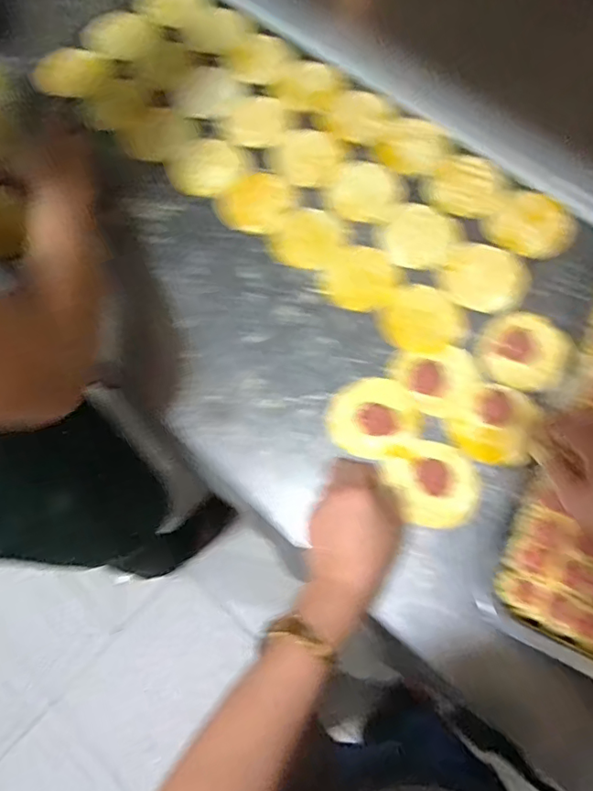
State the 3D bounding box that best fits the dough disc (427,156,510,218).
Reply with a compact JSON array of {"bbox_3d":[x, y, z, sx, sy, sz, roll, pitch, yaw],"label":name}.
[{"bbox_3d":[0.200,-0.245,0.642,0.082,0.006,0.082,-1,70,2],"label":"dough disc"}]

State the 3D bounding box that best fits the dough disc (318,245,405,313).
[{"bbox_3d":[0.070,-0.133,0.607,0.079,0.004,0.081,-1,70,2],"label":"dough disc"}]

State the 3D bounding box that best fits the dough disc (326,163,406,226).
[{"bbox_3d":[0.081,-0.239,0.641,0.084,0.004,0.078,-1,70,2],"label":"dough disc"}]

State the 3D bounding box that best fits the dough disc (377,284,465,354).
[{"bbox_3d":[0.134,-0.083,0.587,0.085,0.007,0.074,32,74,12],"label":"dough disc"}]

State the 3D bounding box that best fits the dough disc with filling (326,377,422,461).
[{"bbox_3d":[0.077,0.022,0.548,0.088,0.009,0.079,-27,71,-8],"label":"dough disc with filling"}]

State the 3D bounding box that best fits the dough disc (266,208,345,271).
[{"bbox_3d":[0.010,-0.181,0.625,0.080,0.005,0.076,-1,70,2],"label":"dough disc"}]

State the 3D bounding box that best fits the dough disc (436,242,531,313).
[{"bbox_3d":[0.203,-0.128,0.591,0.091,0.015,0.072,26,73,11],"label":"dough disc"}]

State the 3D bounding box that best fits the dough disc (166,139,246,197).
[{"bbox_3d":[-0.112,-0.281,0.671,0.084,0.004,0.084,-1,70,2],"label":"dough disc"}]

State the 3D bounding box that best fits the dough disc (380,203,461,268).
[{"bbox_3d":[0.138,-0.179,0.616,0.078,0.008,0.076,-1,70,2],"label":"dough disc"}]

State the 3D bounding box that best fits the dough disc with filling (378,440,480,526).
[{"bbox_3d":[0.131,0.083,0.512,0.077,0.011,0.080,-1,70,2],"label":"dough disc with filling"}]

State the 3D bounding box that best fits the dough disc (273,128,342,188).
[{"bbox_3d":[0.013,-0.289,0.664,0.076,0.006,0.091,-27,71,-8],"label":"dough disc"}]

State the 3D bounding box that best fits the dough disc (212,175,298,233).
[{"bbox_3d":[-0.050,-0.228,0.644,0.085,0.005,0.083,-1,70,2],"label":"dough disc"}]

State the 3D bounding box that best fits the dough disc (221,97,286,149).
[{"bbox_3d":[-0.054,-0.346,0.687,0.078,0.004,0.076,-1,70,2],"label":"dough disc"}]

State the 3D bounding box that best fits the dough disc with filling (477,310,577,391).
[{"bbox_3d":[0.234,-0.048,0.557,0.090,0.007,0.081,17,77,26],"label":"dough disc with filling"}]

